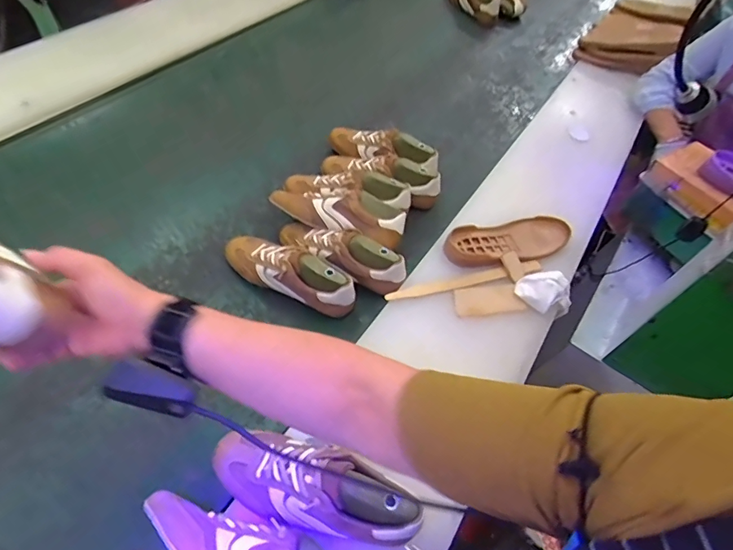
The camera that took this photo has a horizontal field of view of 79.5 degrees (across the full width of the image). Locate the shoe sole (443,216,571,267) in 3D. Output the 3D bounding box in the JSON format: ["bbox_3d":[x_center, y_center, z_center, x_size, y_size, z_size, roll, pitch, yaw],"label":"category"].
[{"bbox_3d":[0.271,-0.067,0.829,0.261,0.033,0.097,-11,57,-15],"label":"shoe sole"}]

